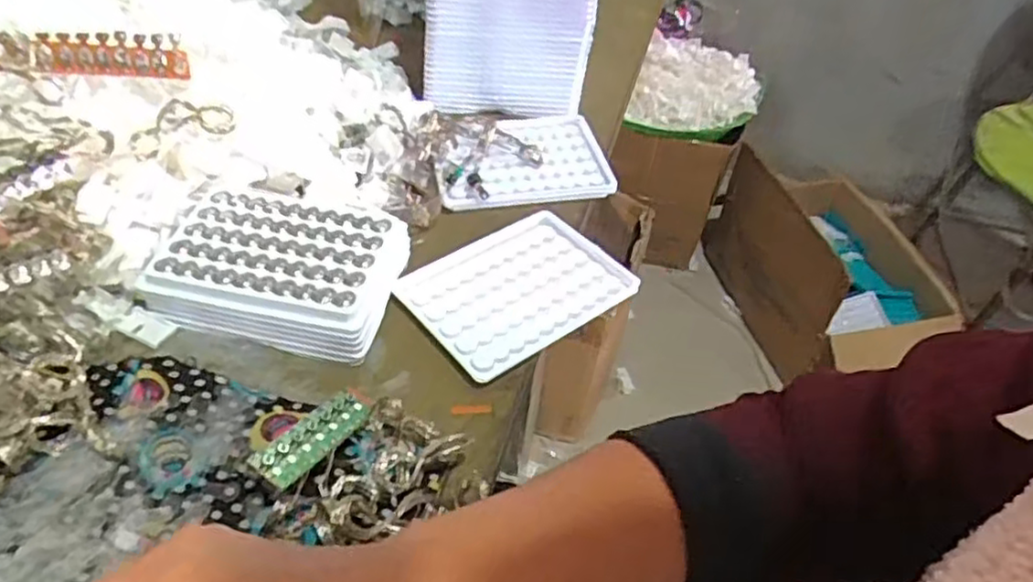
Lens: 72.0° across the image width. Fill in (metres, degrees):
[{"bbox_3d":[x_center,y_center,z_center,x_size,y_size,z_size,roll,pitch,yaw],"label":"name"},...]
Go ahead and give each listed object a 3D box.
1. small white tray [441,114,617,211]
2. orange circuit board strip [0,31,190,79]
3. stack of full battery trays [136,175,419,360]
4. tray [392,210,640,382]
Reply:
[{"bbox_3d":[0.002,-0.105,0.547,0.125,0.018,0.099,-5,47,-12],"label":"small white tray"},{"bbox_3d":[-0.257,-0.142,0.424,0.111,0.020,0.024,-13,47,-40],"label":"orange circuit board strip"},{"bbox_3d":[-0.141,-0.017,0.430,0.140,0.032,0.096,11,46,4],"label":"stack of full battery trays"},{"bbox_3d":[0.000,-0.003,0.453,0.129,0.010,0.094,-29,55,-30],"label":"tray"}]

